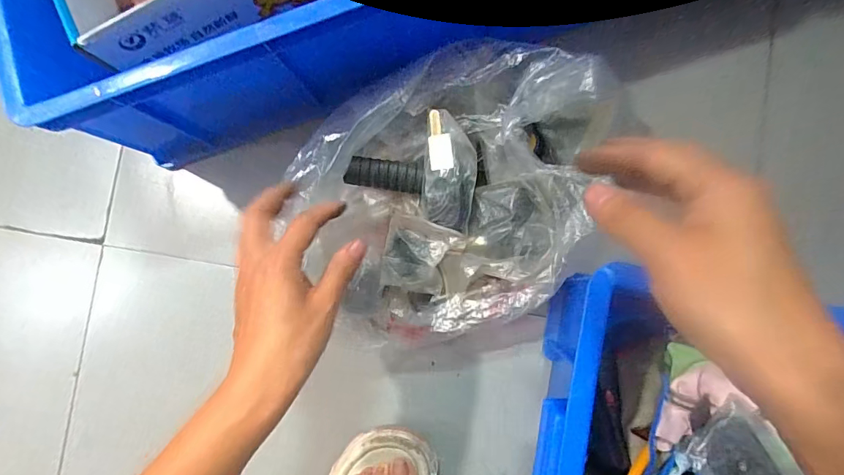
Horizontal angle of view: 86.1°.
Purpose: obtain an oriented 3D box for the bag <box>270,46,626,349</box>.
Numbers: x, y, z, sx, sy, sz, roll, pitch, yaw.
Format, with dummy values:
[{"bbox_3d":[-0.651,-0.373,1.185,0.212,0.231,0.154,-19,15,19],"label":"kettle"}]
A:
[{"bbox_3d":[0.017,-0.033,0.364,0.210,0.084,0.244,21,88,6],"label":"bag"}]

